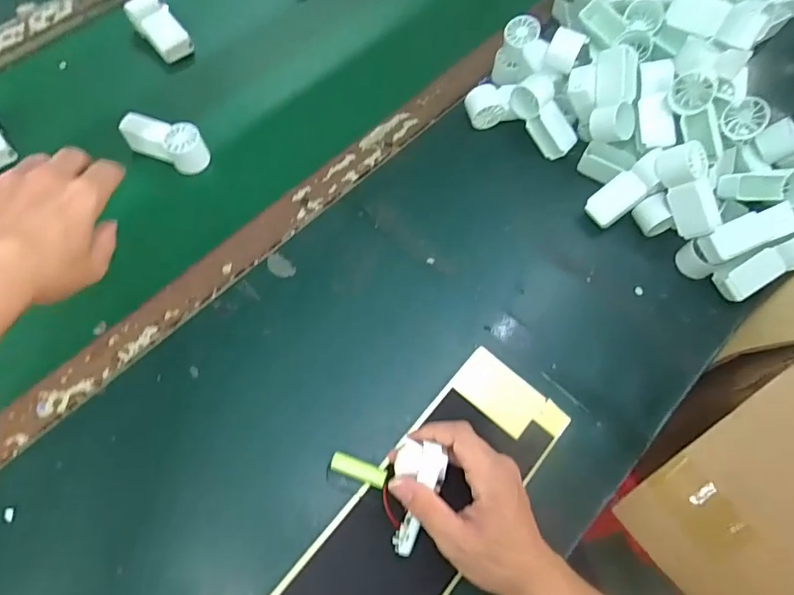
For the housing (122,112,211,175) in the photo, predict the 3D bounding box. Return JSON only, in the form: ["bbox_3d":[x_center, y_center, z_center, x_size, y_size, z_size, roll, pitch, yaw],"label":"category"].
[{"bbox_3d":[-0.259,-0.175,0.556,0.089,0.037,0.041,22,67,7],"label":"housing"}]

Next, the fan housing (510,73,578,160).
[{"bbox_3d":[0.169,-0.207,0.574,0.037,0.035,0.092,-36,101,-27],"label":"fan housing"}]

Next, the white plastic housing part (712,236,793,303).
[{"bbox_3d":[0.371,-0.029,0.500,0.094,0.026,0.032,-29,69,9],"label":"white plastic housing part"}]

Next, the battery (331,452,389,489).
[{"bbox_3d":[-0.033,0.151,0.435,0.049,0.017,0.017,20,67,6],"label":"battery"}]

